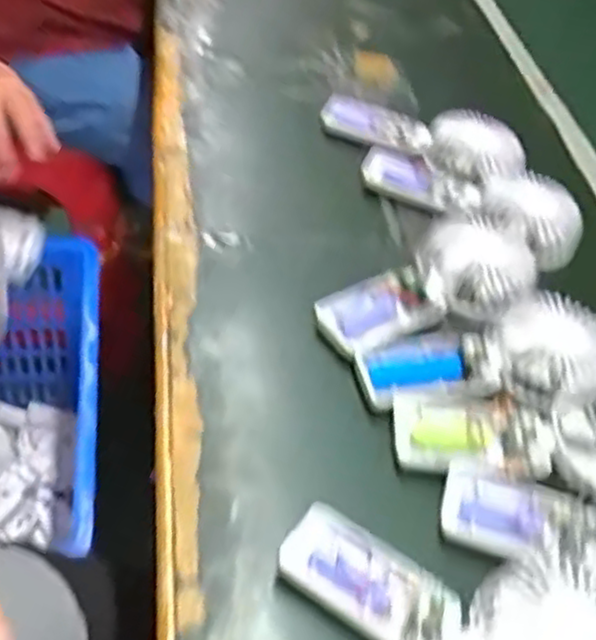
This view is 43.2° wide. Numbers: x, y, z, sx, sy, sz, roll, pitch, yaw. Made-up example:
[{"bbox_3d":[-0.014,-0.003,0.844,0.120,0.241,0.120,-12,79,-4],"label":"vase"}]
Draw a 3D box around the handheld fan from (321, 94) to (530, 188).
[{"bbox_3d":[0.114,-0.174,0.697,0.185,0.032,0.061,21,50,13],"label":"handheld fan"}]

